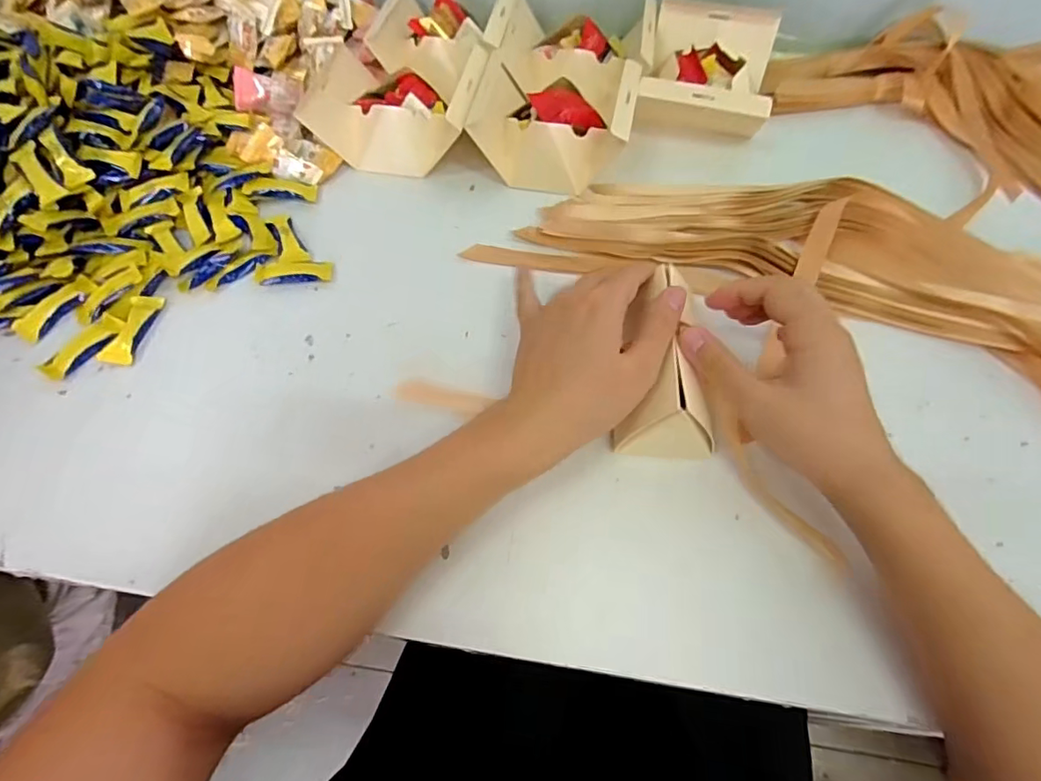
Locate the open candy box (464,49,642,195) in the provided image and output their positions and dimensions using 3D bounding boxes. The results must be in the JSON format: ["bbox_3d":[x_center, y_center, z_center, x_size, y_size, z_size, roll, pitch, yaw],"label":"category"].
[{"bbox_3d":[0.033,-0.267,0.531,0.152,0.063,0.129,9,62,6],"label":"open candy box"}]

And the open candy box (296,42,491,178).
[{"bbox_3d":[-0.128,-0.292,0.550,0.180,0.062,0.125,13,62,8],"label":"open candy box"}]

